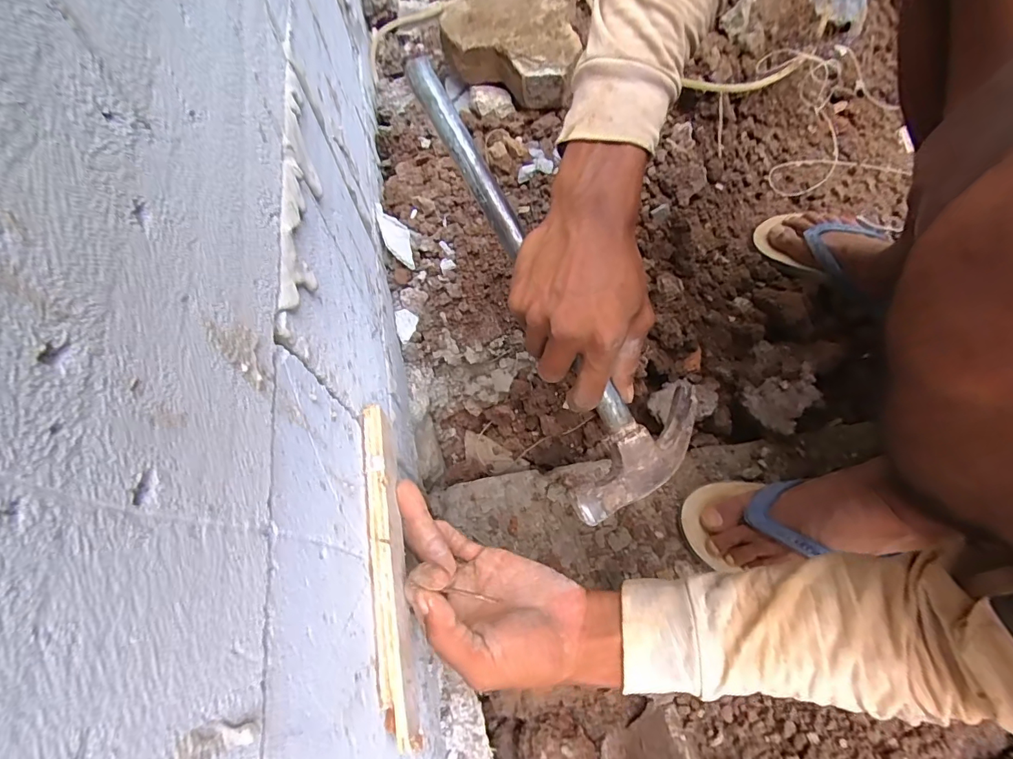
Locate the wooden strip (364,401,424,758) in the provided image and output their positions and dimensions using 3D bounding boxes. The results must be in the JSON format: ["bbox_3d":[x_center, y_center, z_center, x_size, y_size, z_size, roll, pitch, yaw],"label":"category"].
[{"bbox_3d":[-0.074,0.111,0.290,0.017,0.025,0.194,-11,67,-3],"label":"wooden strip"}]

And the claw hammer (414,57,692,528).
[{"bbox_3d":[0.031,-0.070,0.321,0.114,0.023,0.327,-29,96,-11],"label":"claw hammer"}]

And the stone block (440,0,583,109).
[{"bbox_3d":[0.005,-0.480,0.660,0.182,0.106,0.178,-1,64,2],"label":"stone block"}]

